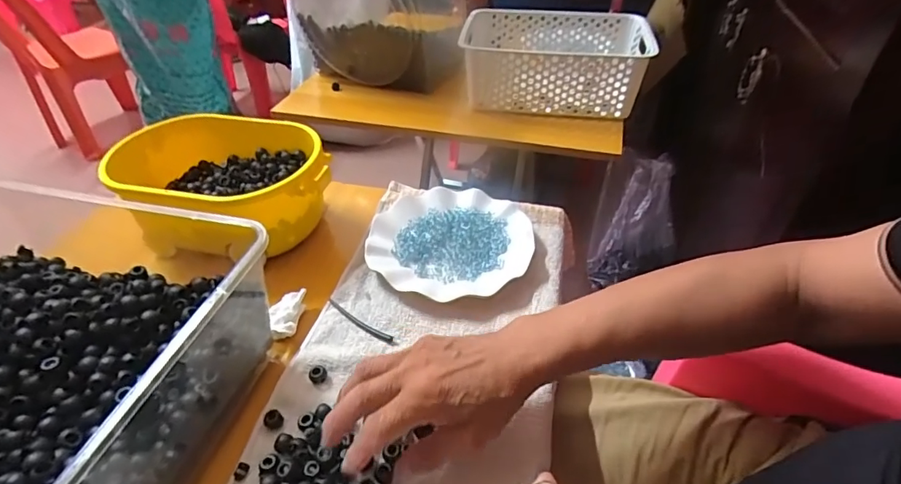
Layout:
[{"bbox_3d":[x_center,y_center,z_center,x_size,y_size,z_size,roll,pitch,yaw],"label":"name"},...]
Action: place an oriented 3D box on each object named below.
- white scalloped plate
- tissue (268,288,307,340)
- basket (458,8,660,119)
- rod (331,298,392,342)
[{"bbox_3d":[0.002,-0.008,0.571,0.180,0.019,0.179,-1,40,1],"label":"white scalloped plate"},{"bbox_3d":[-0.161,0.071,0.483,0.027,0.023,0.055,-1,40,1],"label":"tissue"},{"bbox_3d":[0.184,-0.321,0.869,0.310,0.111,0.231,2,41,5],"label":"basket"},{"bbox_3d":[-0.092,0.081,0.492,0.084,0.004,0.010,24,47,27],"label":"rod"}]

